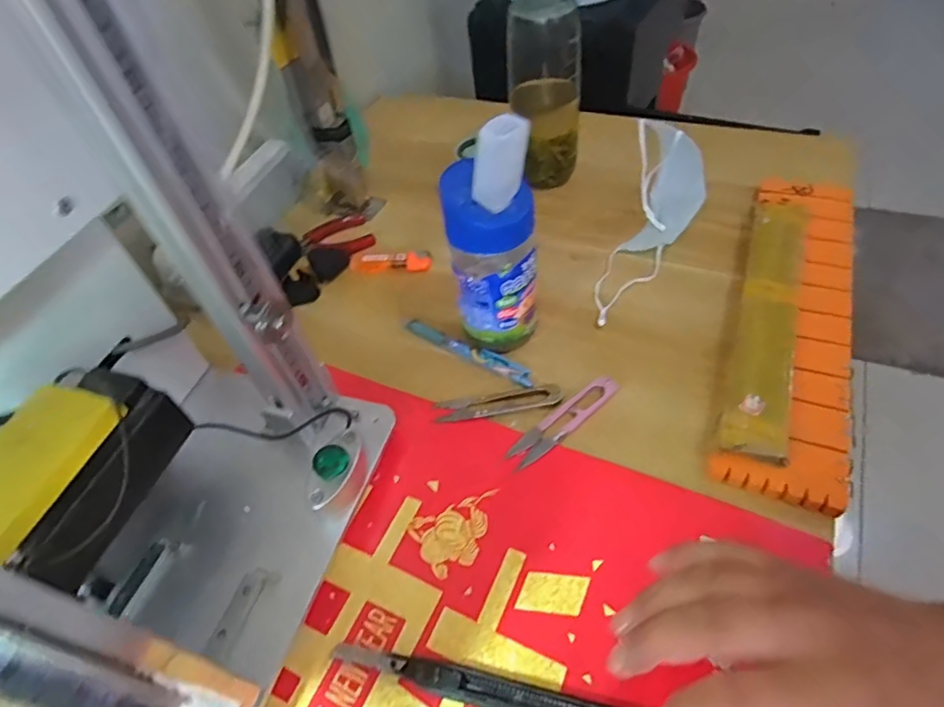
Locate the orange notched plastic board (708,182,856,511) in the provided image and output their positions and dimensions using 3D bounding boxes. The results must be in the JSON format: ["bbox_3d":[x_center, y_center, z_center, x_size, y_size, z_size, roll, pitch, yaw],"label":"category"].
[{"bbox_3d":[0.267,-0.041,0.453,0.081,0.020,0.347,22,55,11],"label":"orange notched plastic board"}]

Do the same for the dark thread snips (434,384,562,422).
[{"bbox_3d":[0.020,0.037,0.429,0.096,0.010,0.020,-9,49,2],"label":"dark thread snips"}]

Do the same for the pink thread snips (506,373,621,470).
[{"bbox_3d":[0.071,0.048,0.414,0.103,0.011,0.023,-35,53,-19],"label":"pink thread snips"}]

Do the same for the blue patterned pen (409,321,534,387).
[{"bbox_3d":[-0.004,-0.002,0.467,0.125,0.010,0.016,24,58,26],"label":"blue patterned pen"}]

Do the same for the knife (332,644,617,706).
[{"bbox_3d":[0.003,0.187,0.304,0.170,0.014,0.018,6,51,14],"label":"knife"}]

